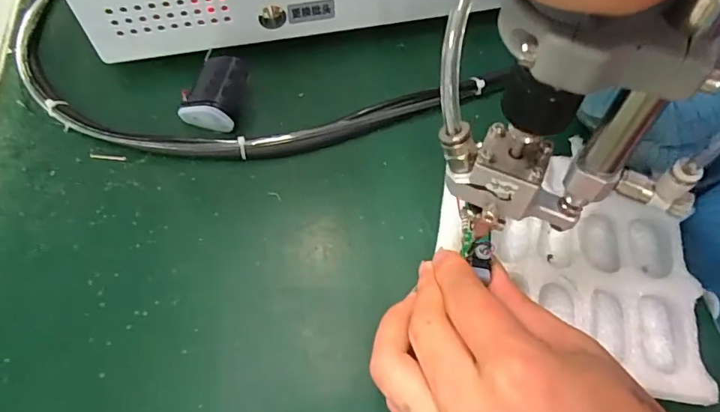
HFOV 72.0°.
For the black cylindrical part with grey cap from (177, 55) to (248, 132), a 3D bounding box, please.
[{"bbox_3d":[-0.089,-0.072,0.307,0.037,0.024,0.045,12,62,4],"label":"black cylindrical part with grey cap"}]

